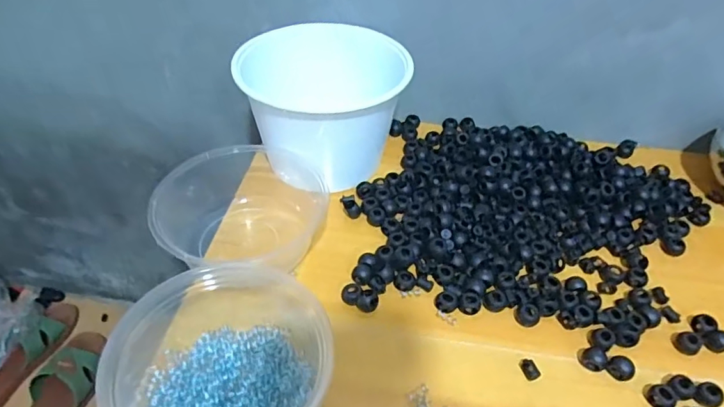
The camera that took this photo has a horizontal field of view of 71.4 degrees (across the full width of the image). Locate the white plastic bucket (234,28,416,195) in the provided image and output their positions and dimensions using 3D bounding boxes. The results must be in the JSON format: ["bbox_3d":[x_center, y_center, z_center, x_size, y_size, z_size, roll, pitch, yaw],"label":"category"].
[{"bbox_3d":[-0.042,-0.101,0.506,0.155,0.109,0.121,-27,51,-28],"label":"white plastic bucket"}]

